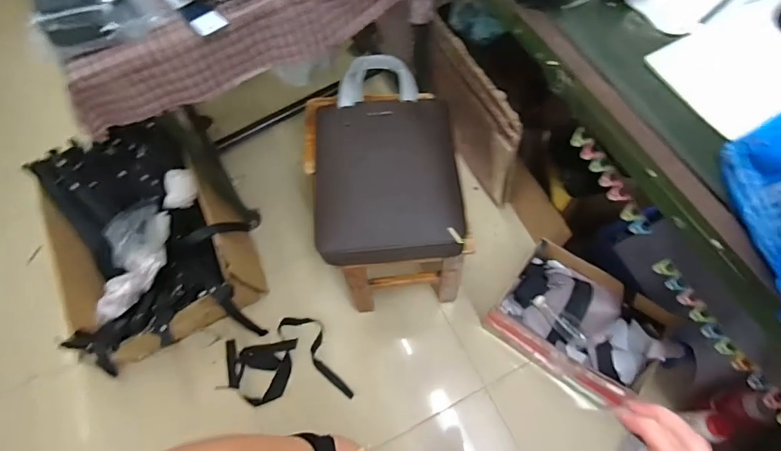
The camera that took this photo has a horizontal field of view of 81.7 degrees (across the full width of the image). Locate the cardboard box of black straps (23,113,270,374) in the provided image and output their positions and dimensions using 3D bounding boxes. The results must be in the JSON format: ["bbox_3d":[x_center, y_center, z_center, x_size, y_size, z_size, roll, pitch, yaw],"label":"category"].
[{"bbox_3d":[-0.702,0.047,1.339,0.532,0.278,0.689,-25,67,-8],"label":"cardboard box of black straps"}]

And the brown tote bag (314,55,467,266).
[{"bbox_3d":[-0.014,-0.179,1.033,0.315,0.072,0.529,-5,66,1],"label":"brown tote bag"}]

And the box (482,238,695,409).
[{"bbox_3d":[0.498,0.278,1.174,0.419,0.224,0.241,37,73,18],"label":"box"}]

